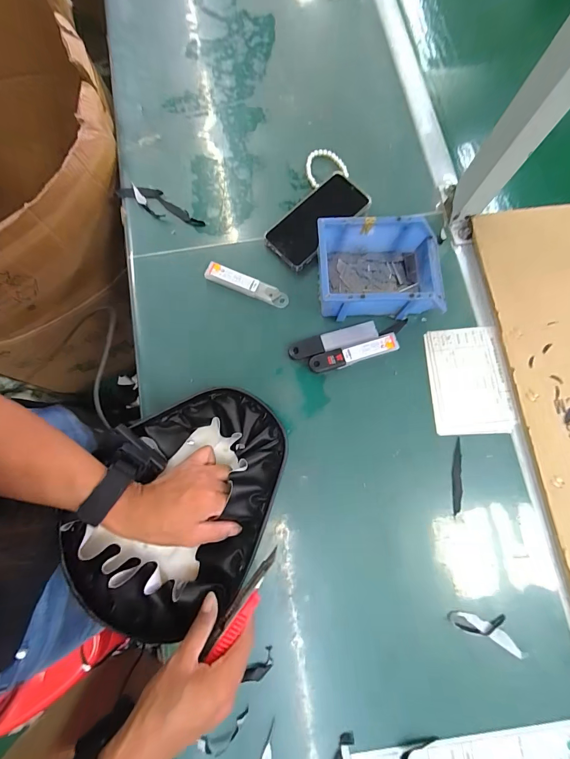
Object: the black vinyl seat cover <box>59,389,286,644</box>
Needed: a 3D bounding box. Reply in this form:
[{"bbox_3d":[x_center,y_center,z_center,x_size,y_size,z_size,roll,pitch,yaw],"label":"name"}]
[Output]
[{"bbox_3d":[-0.118,0.139,0.378,0.200,0.044,0.280,33,81,6],"label":"black vinyl seat cover"}]

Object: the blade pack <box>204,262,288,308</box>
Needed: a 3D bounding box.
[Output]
[{"bbox_3d":[-0.055,-0.137,0.497,0.125,0.012,0.025,22,80,4],"label":"blade pack"}]

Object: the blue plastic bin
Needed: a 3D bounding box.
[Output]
[{"bbox_3d":[0.134,-0.150,0.471,0.174,0.075,0.115,-3,79,0],"label":"blue plastic bin"}]

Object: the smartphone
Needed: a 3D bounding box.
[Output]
[{"bbox_3d":[0.049,-0.244,0.511,0.163,0.016,0.078,-44,79,-8],"label":"smartphone"}]

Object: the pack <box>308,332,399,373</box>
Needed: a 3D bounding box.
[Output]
[{"bbox_3d":[0.097,-0.036,0.477,0.128,0.009,0.027,-16,80,-3],"label":"pack"}]

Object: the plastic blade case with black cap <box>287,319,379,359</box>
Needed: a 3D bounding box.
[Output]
[{"bbox_3d":[0.068,-0.054,0.482,0.126,0.007,0.027,-16,80,-3],"label":"plastic blade case with black cap"}]

